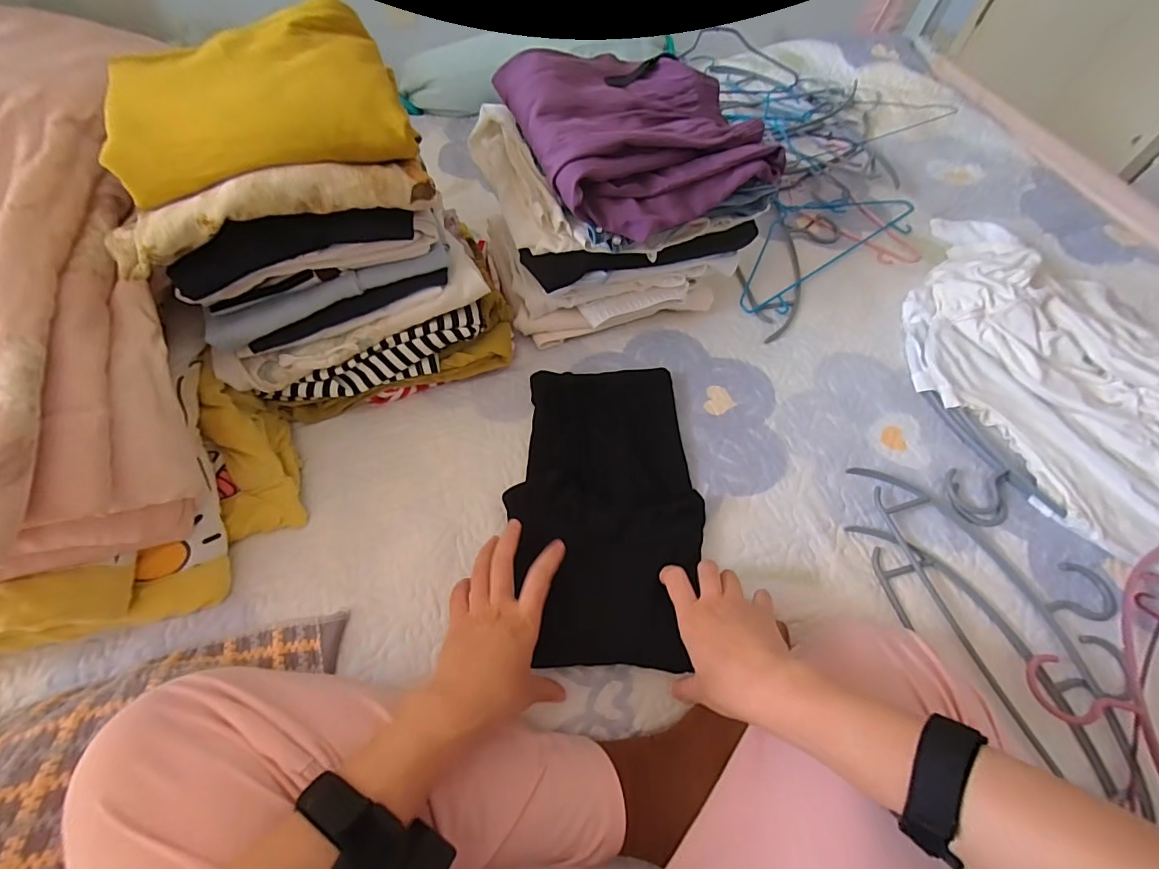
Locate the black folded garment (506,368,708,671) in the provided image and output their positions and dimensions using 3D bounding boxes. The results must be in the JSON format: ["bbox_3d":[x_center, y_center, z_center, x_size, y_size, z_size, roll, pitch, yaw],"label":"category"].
[{"bbox_3d":[0.030,0.063,0.503,0.181,0.034,0.320,-2,51,-2],"label":"black folded garment"}]

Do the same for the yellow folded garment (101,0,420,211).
[{"bbox_3d":[-0.268,-0.279,0.415,0.218,0.062,0.165,-17,61,-14],"label":"yellow folded garment"}]

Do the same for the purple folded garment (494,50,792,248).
[{"bbox_3d":[0.060,-0.330,0.524,0.248,0.071,0.234,-24,63,-18],"label":"purple folded garment"}]

